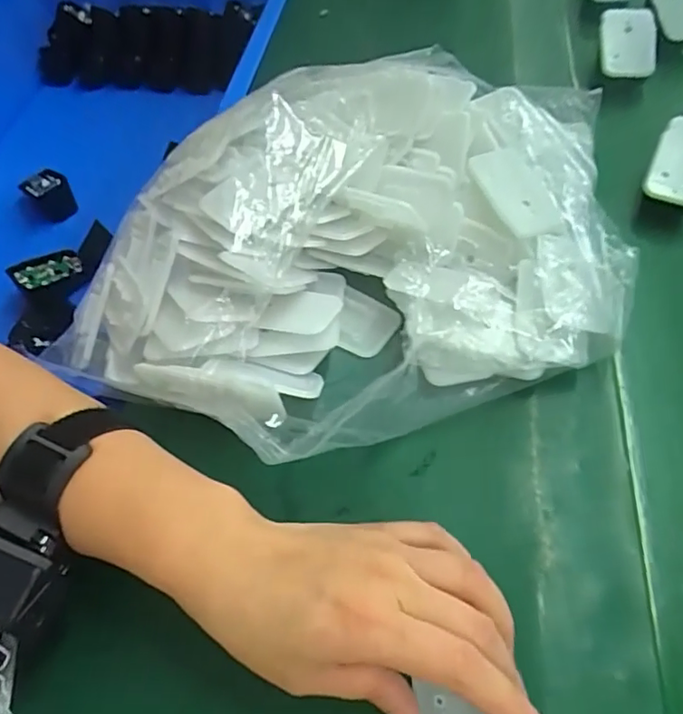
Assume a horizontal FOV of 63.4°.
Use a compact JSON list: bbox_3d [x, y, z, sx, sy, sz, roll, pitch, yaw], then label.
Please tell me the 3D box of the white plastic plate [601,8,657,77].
[{"bbox_3d":[0.236,-0.257,0.453,0.048,0.007,0.053,-4,99,-7],"label":"white plastic plate"}]

